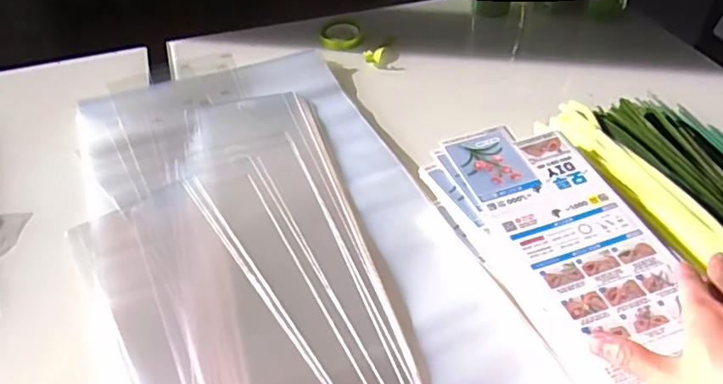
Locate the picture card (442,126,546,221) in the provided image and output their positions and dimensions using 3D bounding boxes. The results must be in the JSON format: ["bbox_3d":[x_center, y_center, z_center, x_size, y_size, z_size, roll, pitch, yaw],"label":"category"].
[{"bbox_3d":[0.122,-0.021,0.529,0.064,0.004,0.101,-13,47,-9],"label":"picture card"}]

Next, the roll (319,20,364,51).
[{"bbox_3d":[-0.028,-0.220,0.818,0.061,0.016,0.049,-3,44,1],"label":"roll"}]

